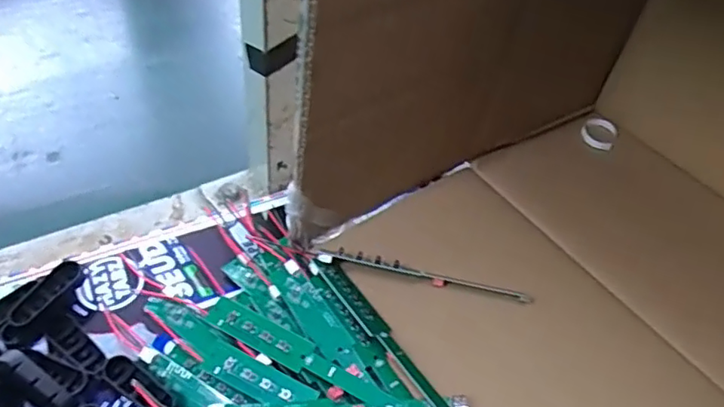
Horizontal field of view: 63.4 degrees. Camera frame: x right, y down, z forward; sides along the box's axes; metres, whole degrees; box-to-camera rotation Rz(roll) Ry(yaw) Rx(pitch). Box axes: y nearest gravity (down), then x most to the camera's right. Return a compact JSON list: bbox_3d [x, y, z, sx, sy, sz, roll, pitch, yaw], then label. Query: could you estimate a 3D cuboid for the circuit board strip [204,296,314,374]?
[{"bbox_3d":[-0.062,0.077,0.353,0.069,0.006,0.020,23,56,17],"label":"circuit board strip"}]

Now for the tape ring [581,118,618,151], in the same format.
[{"bbox_3d":[0.216,-0.064,0.532,0.030,0.006,0.037,28,49,18],"label":"tape ring"}]

